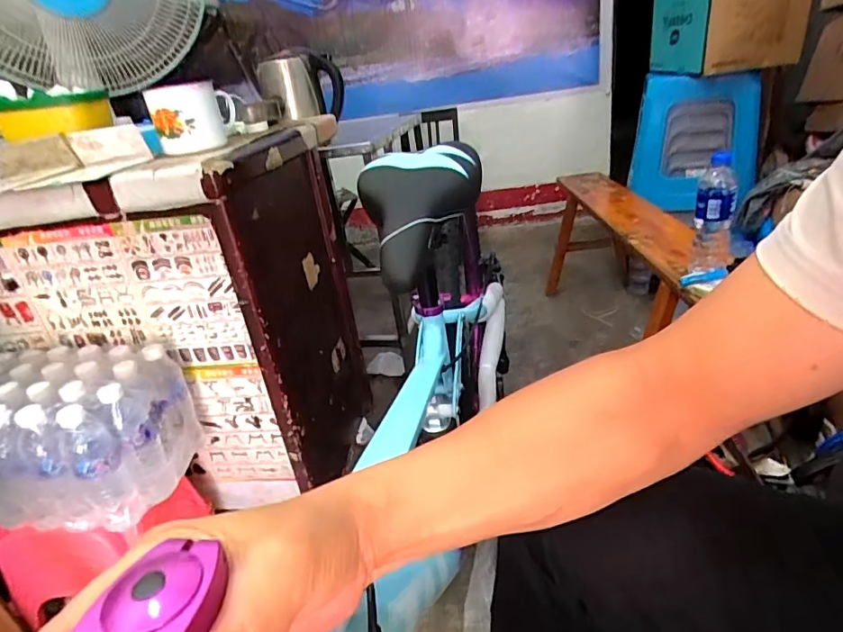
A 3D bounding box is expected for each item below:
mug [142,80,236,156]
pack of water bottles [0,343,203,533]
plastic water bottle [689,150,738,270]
[{"bbox_3d":[-0.353,-0.306,0.784,0.114,0.090,0.098,-14,27,-13],"label":"mug"},{"bbox_3d":[-0.598,0.188,0.855,0.345,0.214,0.245,-3,27,8],"label":"pack of water bottles"},{"bbox_3d":[0.537,-0.190,0.930,0.062,0.202,0.067,7,30,27],"label":"plastic water bottle"}]

